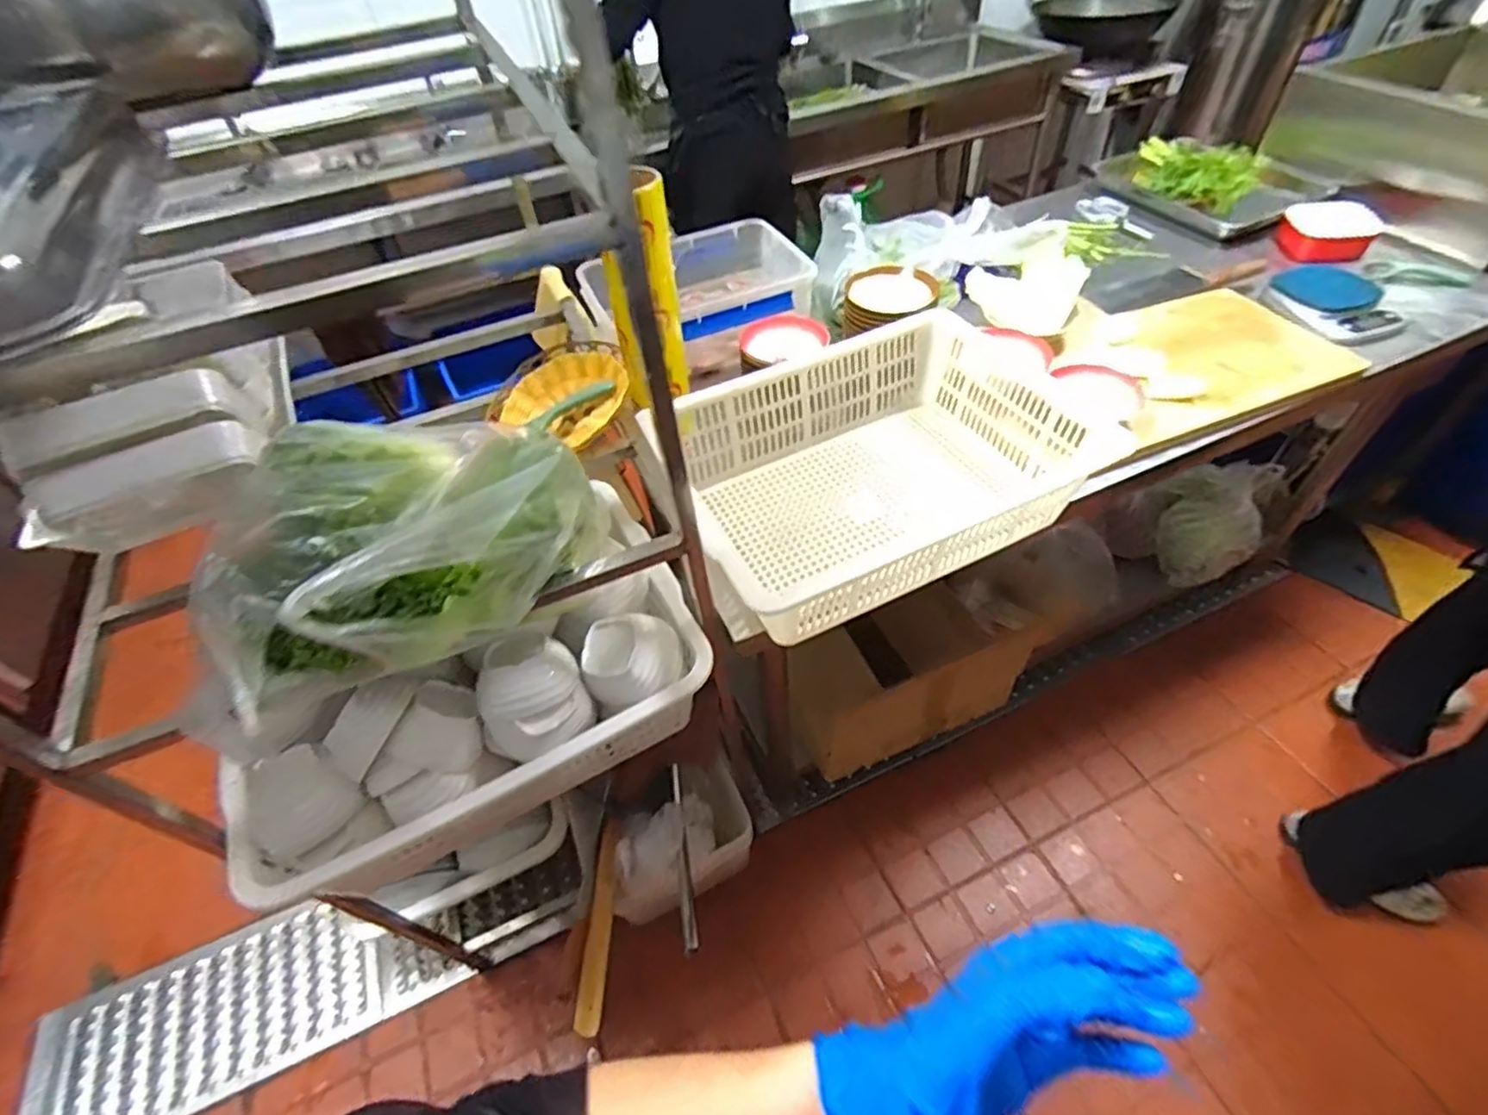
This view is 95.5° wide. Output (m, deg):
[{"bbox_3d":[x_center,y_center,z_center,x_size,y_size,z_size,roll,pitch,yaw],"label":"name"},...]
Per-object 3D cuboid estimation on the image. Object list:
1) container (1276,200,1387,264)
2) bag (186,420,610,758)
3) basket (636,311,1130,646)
[{"bbox_3d":[1.038,-0.583,1.206,0.123,0.063,0.121,3,49,8],"label":"container"},{"bbox_3d":[-0.305,-0.008,0.582,0.226,0.182,0.344,26,55,26],"label":"bag"},{"bbox_3d":[0.178,-0.122,0.888,0.542,0.146,0.371,-22,50,-14],"label":"basket"}]

